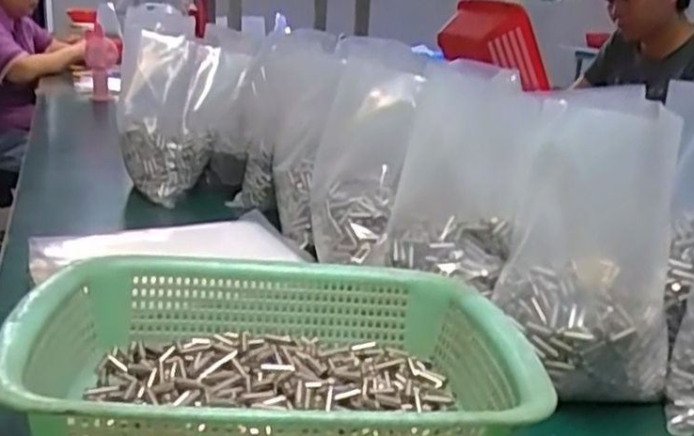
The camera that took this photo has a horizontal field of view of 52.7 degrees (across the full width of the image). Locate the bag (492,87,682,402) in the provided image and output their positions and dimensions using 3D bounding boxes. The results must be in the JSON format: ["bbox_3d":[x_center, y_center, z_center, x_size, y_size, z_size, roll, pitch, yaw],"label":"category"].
[{"bbox_3d":[0.175,0.021,0.503,0.118,0.191,0.104,7,18,14],"label":"bag"}]

